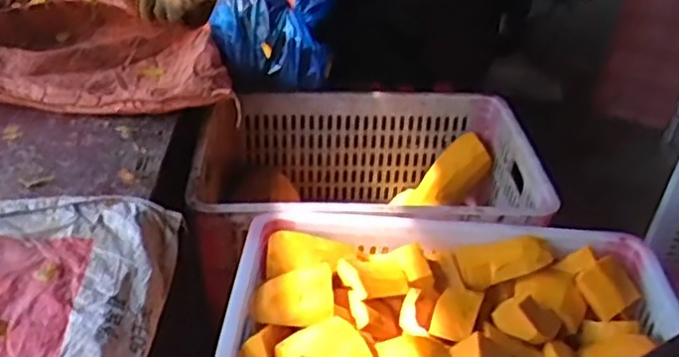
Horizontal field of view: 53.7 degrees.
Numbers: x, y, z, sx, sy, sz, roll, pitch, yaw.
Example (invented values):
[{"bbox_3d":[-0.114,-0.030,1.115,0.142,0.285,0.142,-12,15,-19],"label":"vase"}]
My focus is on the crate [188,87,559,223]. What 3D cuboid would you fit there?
[{"bbox_3d":[0.038,0.026,1.092,0.499,0.245,0.359,3,34,-3],"label":"crate"}]

